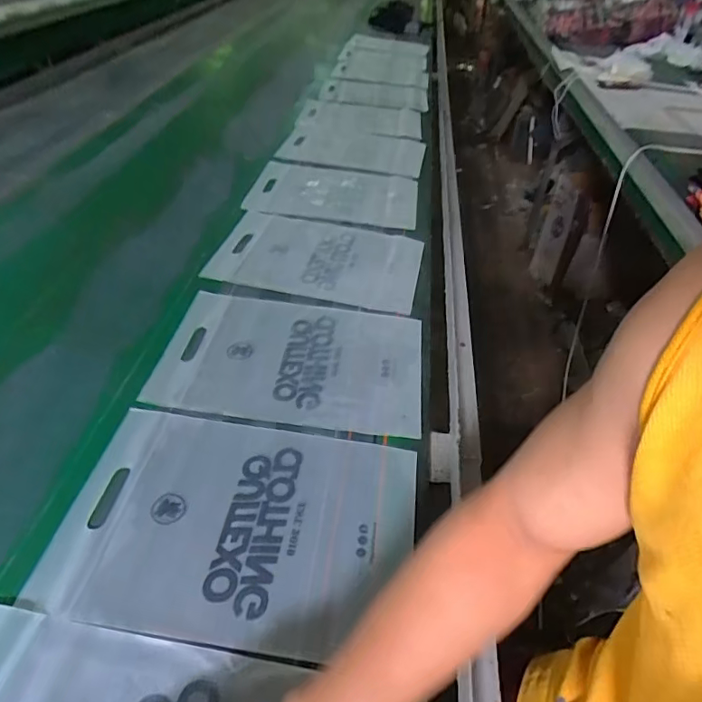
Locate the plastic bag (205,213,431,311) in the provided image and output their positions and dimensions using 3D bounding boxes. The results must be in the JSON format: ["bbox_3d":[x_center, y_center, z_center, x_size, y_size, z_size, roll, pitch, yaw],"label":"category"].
[{"bbox_3d":[-0.056,-0.178,0.945,0.357,0.014,0.241,10,42,6],"label":"plastic bag"}]

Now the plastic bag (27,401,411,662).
[{"bbox_3d":[-0.118,0.186,0.566,0.362,0.007,0.250,9,43,3],"label":"plastic bag"}]

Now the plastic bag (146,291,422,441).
[{"bbox_3d":[-0.081,0.006,0.757,0.367,0.012,0.250,6,42,3],"label":"plastic bag"}]

